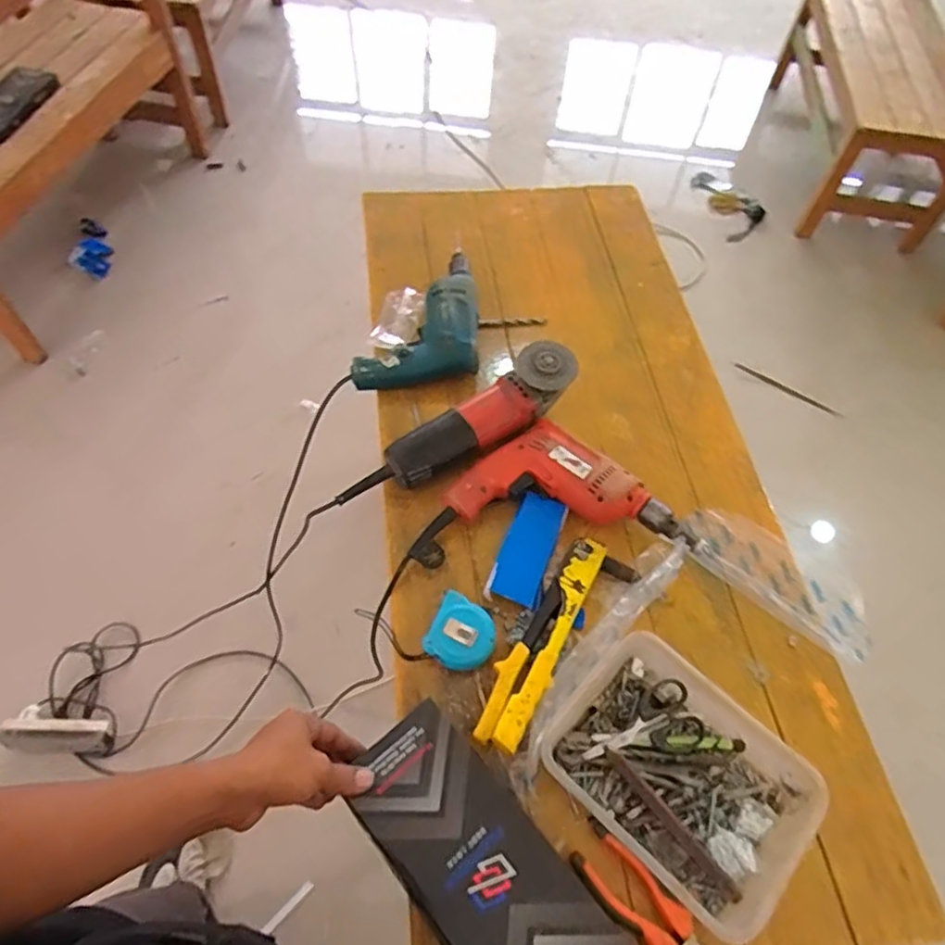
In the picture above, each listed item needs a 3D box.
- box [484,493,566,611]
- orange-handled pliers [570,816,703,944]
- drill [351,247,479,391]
[{"bbox_3d":[0.065,0.084,0.742,0.054,0.014,0.133,21,57,10],"label":"box"},{"bbox_3d":[0.157,0.382,0.563,0.048,0.034,0.162,-38,66,-25],"label":"orange-handled pliers"},{"bbox_3d":[-0.076,-0.214,0.901,0.158,0.058,0.207,1,56,-4],"label":"drill"}]

